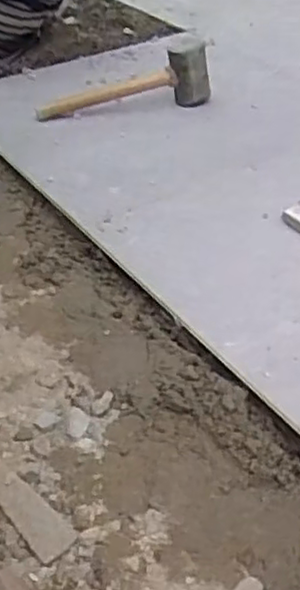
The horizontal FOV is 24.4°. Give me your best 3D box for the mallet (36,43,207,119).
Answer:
[{"bbox_3d":[-0.048,-0.393,1.244,0.314,0.097,0.087,-4,38,-4],"label":"mallet"}]

